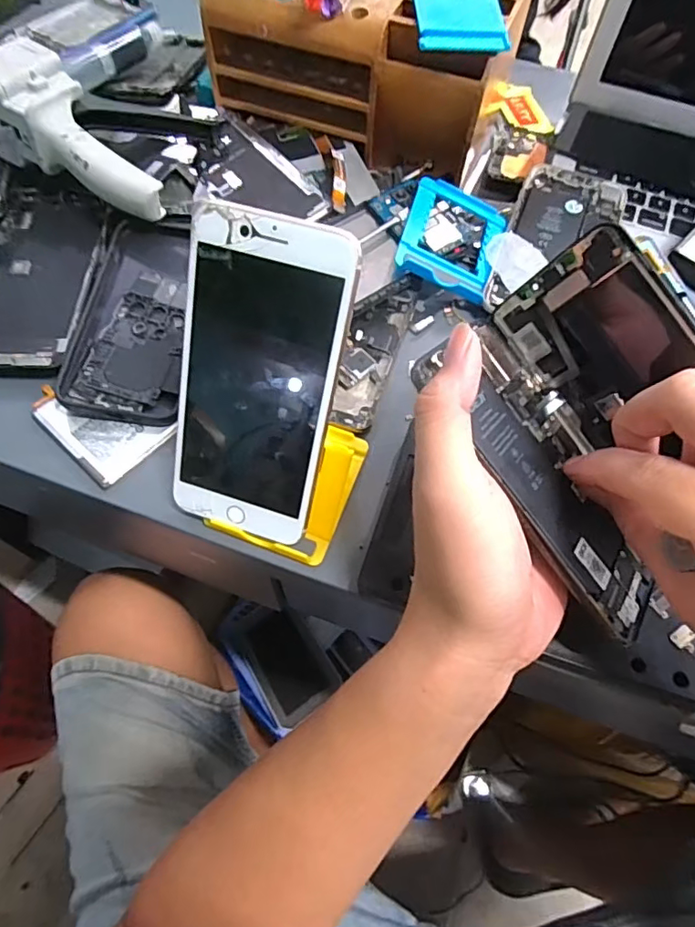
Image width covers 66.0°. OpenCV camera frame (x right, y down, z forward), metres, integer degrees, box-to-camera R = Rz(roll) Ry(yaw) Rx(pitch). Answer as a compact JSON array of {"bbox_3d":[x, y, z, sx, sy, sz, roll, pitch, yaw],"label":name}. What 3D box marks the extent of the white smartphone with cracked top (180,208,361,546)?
[{"bbox_3d":[-0.044,-0.034,0.254,0.074,0.155,0.004,18,27,8],"label":"white smartphone with cracked top"}]

